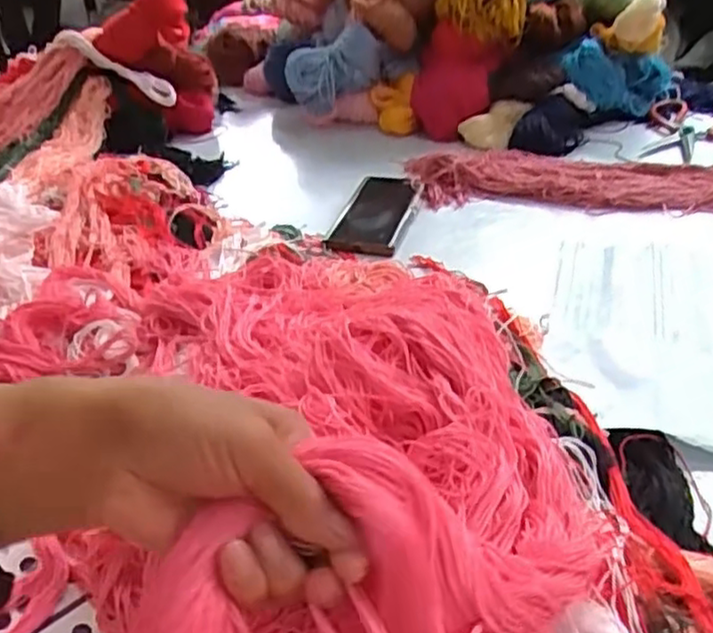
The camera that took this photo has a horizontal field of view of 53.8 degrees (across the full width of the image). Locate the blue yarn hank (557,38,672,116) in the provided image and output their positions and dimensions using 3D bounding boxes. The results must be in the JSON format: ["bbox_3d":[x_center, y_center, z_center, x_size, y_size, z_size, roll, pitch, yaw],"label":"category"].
[{"bbox_3d":[0.367,-0.328,0.970,0.202,0.082,0.059,-4,32,-26],"label":"blue yarn hank"}]

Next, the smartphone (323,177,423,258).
[{"bbox_3d":[0.021,-0.111,0.738,0.078,0.014,0.177,6,36,13],"label":"smartphone"}]

